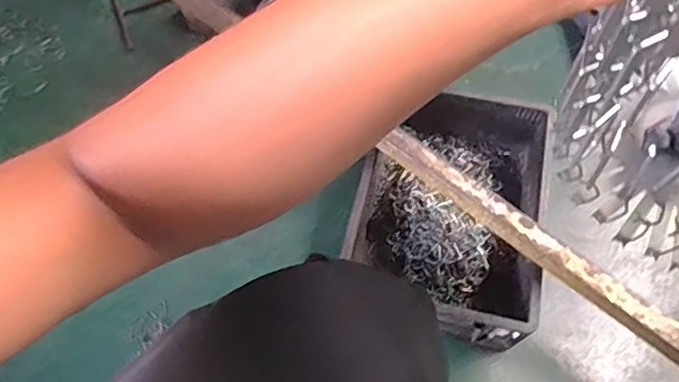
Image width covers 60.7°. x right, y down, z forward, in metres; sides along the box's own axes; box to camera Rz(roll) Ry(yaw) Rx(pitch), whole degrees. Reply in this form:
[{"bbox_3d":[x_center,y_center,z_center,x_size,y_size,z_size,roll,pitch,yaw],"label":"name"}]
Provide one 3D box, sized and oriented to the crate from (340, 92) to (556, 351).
[{"bbox_3d":[0.154,0.034,0.835,0.243,0.129,0.340,12,62,6],"label":"crate"}]

